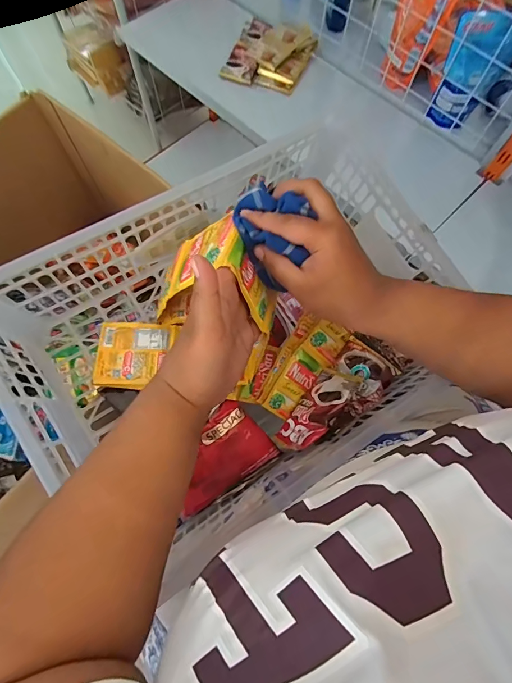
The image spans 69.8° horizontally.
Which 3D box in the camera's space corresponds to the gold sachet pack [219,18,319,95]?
[{"bbox_3d":[0.032,-0.657,0.844,0.171,0.044,0.202,19,71,5],"label":"gold sachet pack"}]

